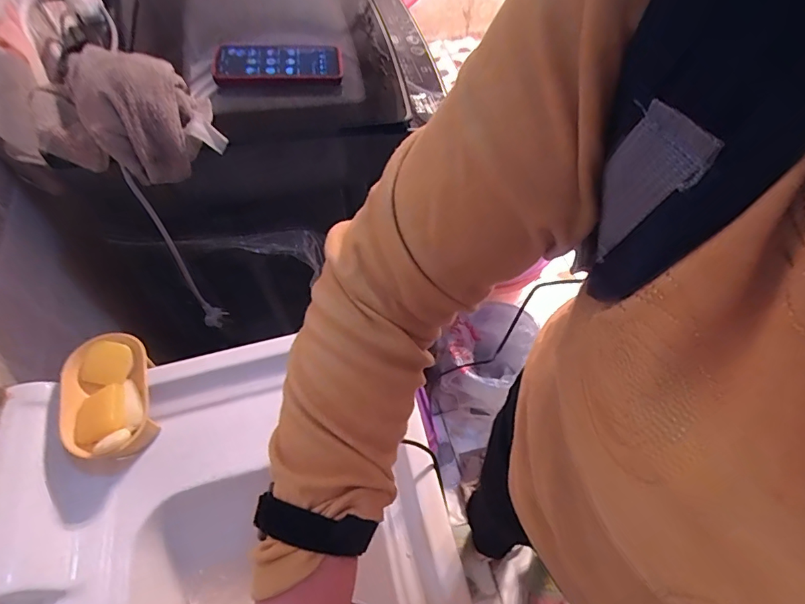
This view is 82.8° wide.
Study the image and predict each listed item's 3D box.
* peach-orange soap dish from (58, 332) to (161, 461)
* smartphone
[{"bbox_3d":[-0.351,0.123,0.554,0.095,0.069,0.151,-15,59,-7],"label":"peach-orange soap dish"},{"bbox_3d":[-0.170,-0.330,0.634,0.172,0.013,0.077,-10,72,-13],"label":"smartphone"}]

